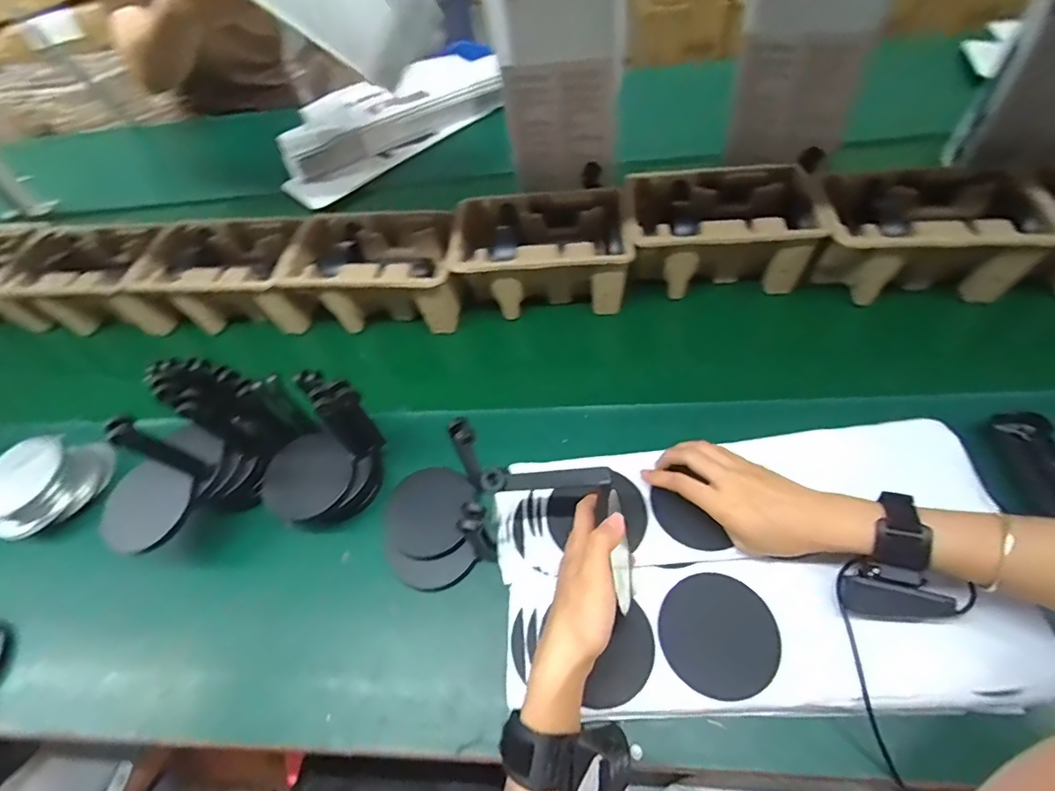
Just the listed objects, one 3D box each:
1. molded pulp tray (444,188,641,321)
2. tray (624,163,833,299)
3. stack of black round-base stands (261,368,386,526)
[{"bbox_3d":[0.020,-0.187,0.699,0.230,0.108,0.144,-4,52,3],"label":"molded pulp tray"},{"bbox_3d":[0.244,-0.219,0.685,0.230,0.098,0.154,1,52,7],"label":"tray"},{"bbox_3d":[-0.223,0.058,0.534,0.082,0.140,0.119,23,58,22],"label":"stack of black round-base stands"}]

